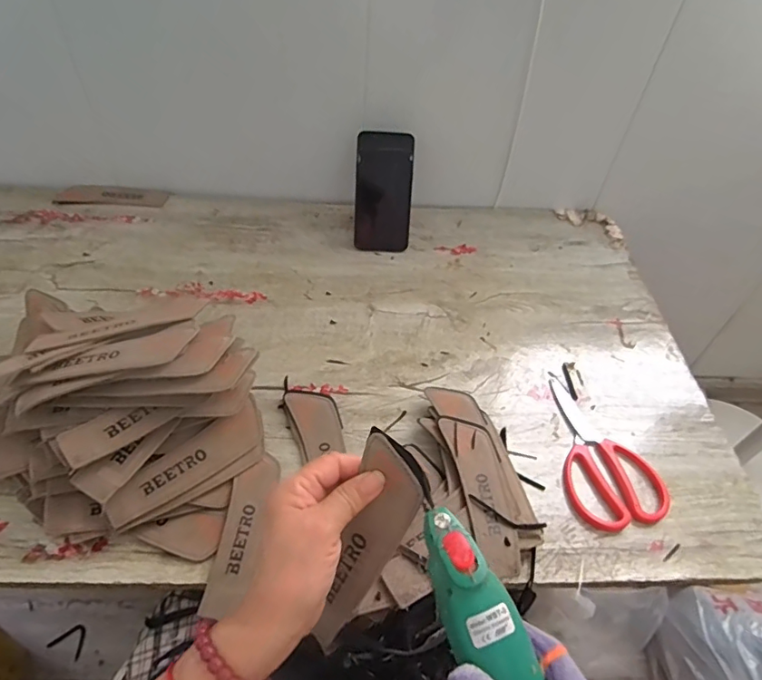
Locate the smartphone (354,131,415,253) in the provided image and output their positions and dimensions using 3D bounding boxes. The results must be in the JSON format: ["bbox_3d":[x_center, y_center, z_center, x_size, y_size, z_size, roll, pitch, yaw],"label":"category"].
[{"bbox_3d":[0.004,-0.216,0.755,0.082,0.166,0.009,2,20,-3],"label":"smartphone"}]

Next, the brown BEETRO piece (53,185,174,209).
[{"bbox_3d":[-0.429,-0.233,0.825,0.164,0.006,0.061,0,48,-4],"label":"brown BEETRO piece"}]

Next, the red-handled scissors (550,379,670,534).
[{"bbox_3d":[0.238,0.117,0.565,0.096,0.012,0.182,-3,48,-7],"label":"red-handled scissors"}]

